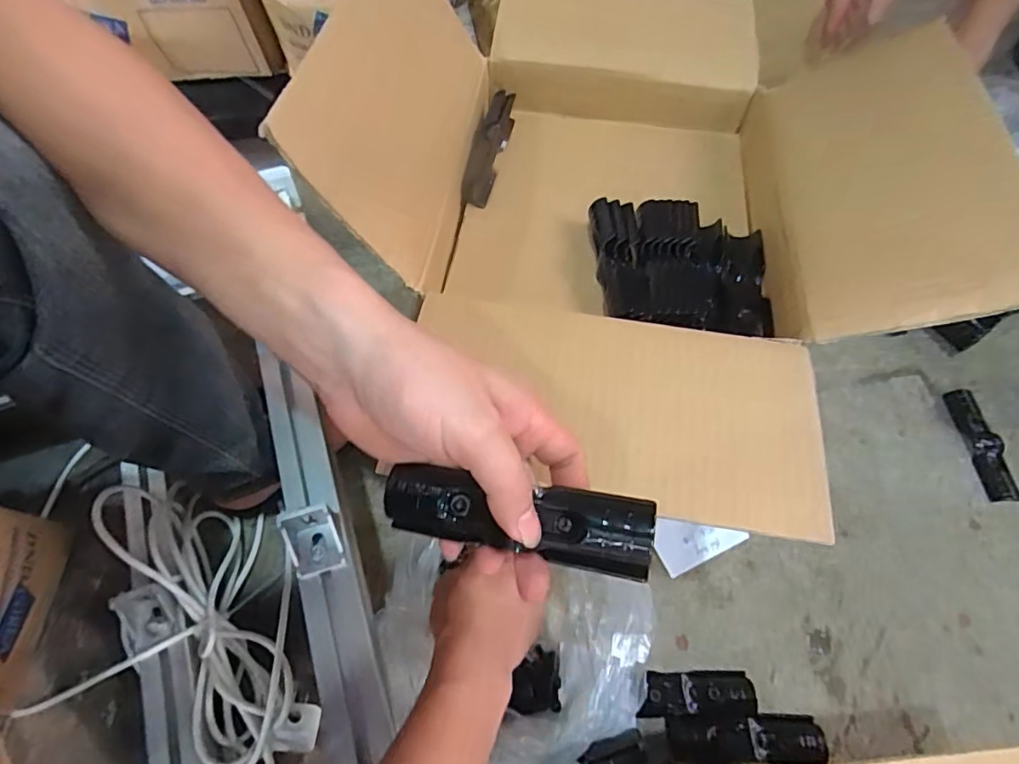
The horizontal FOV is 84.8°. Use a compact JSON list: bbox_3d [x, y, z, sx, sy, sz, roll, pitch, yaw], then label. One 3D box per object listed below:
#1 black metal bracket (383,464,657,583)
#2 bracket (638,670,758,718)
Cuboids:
[{"bbox_3d":[0.002,0.066,0.271,0.130,0.025,0.032,6,61,14],"label":"black metal bracket"},{"bbox_3d":[0.167,0.279,0.499,0.102,0.032,0.036,0,62,0],"label":"bracket"}]

